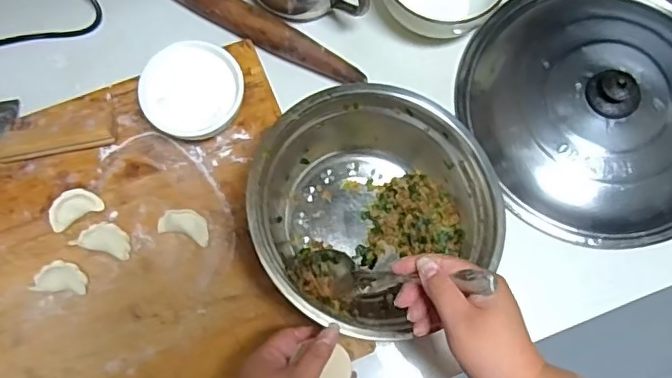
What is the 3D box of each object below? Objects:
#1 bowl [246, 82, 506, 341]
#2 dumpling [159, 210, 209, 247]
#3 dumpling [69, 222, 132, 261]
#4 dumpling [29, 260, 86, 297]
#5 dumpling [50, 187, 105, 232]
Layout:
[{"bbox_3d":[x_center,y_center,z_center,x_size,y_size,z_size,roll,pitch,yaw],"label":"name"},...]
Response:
[{"bbox_3d":[0.033,0.011,0.520,0.217,0.088,0.201,0,75,-2],"label":"bowl"},{"bbox_3d":[-0.145,0.035,0.542,0.050,0.020,0.027,19,76,3],"label":"dumpling"},{"bbox_3d":[-0.219,0.047,0.534,0.047,0.023,0.029,17,75,2],"label":"dumpling"},{"bbox_3d":[-0.257,0.083,0.528,0.047,0.020,0.029,5,75,-1],"label":"dumpling"},{"bbox_3d":[-0.254,0.018,0.546,0.051,0.020,0.031,-29,78,-9],"label":"dumpling"}]

